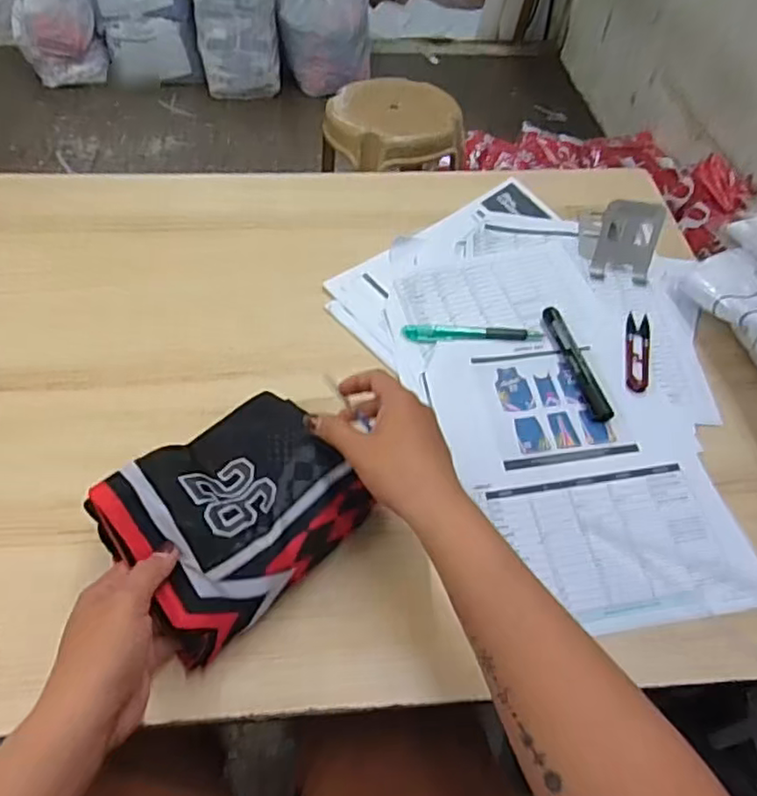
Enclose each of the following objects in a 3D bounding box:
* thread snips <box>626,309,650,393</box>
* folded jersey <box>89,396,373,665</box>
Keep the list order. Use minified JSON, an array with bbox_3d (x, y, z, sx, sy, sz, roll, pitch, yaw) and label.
[{"bbox_3d":[0.251,-0.046,0.620,0.023,0.005,0.104,14,50,9],"label":"thread snips"},{"bbox_3d":[-0.106,0.074,0.462,0.163,0.055,0.143,-33,61,-25],"label":"folded jersey"}]

